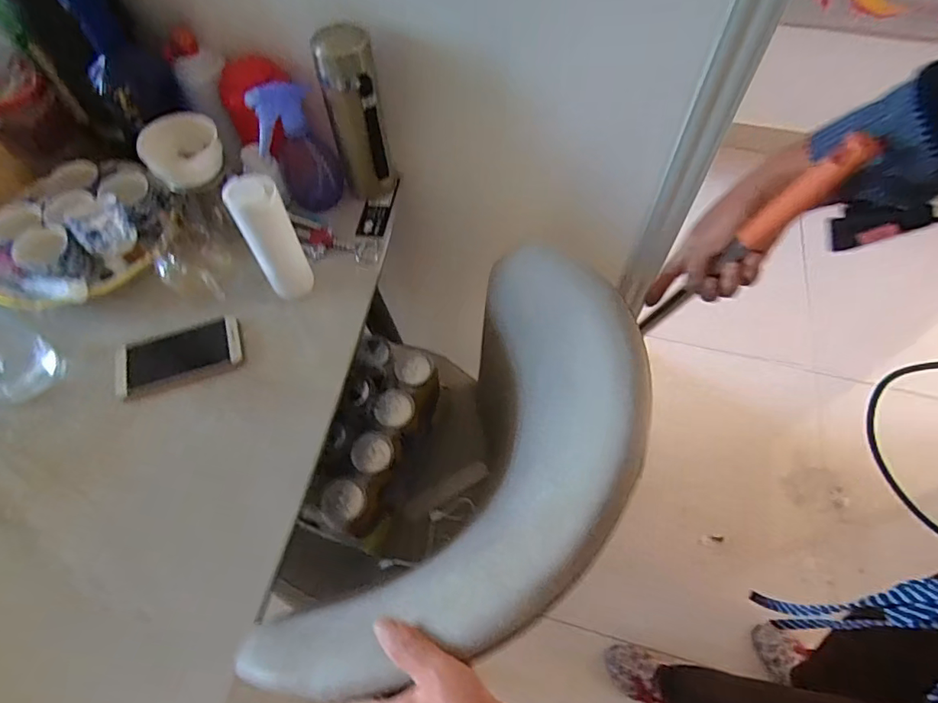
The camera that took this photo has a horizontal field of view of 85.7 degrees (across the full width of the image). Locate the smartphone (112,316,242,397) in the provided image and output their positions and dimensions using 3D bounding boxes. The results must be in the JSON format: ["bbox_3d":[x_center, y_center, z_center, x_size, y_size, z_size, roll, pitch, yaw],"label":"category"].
[{"bbox_3d":[-0.339,0.005,0.590,0.139,0.007,0.077,-15,59,-8],"label":"smartphone"}]

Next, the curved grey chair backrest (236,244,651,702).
[{"bbox_3d":[0.028,0.111,0.456,0.190,0.179,0.427,22,62,15],"label":"curved grey chair backrest"}]

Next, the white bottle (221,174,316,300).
[{"bbox_3d":[-0.227,-0.127,0.587,0.054,0.151,0.049,-25,61,-13],"label":"white bottle"}]

